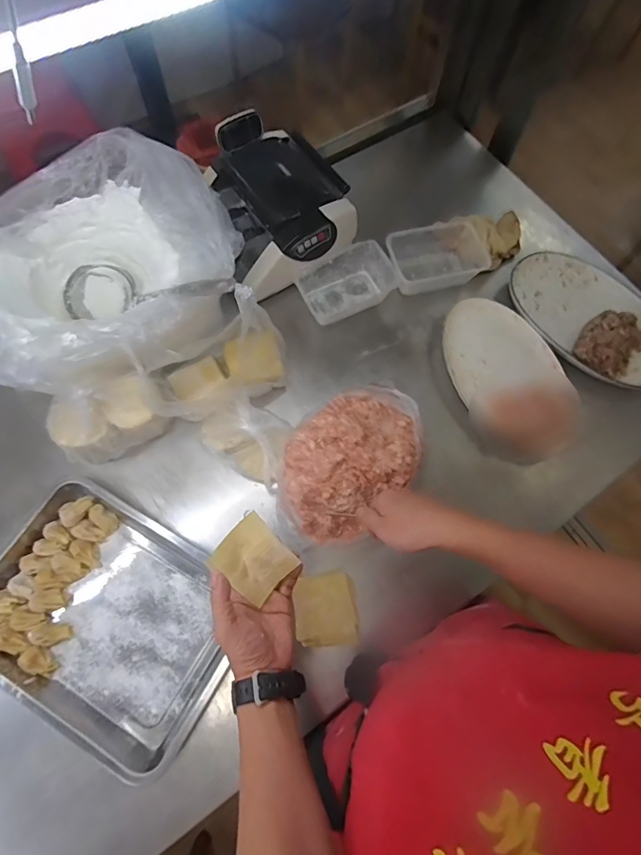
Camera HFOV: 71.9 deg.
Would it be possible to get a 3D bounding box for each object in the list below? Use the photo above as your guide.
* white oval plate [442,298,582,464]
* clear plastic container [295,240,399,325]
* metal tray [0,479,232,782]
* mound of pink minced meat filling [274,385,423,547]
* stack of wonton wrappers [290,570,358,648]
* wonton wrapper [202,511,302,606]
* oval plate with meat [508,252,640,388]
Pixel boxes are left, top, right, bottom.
[{"bbox_3d":[0.316,-0.091,0.746,0.176,0.023,0.290,-21,73,-10],"label":"white oval plate"},{"bbox_3d":[0.045,-0.255,0.788,0.168,0.059,0.097,-22,73,-10],"label":"clear plastic container"},{"bbox_3d":[-0.291,0.252,0.602,0.334,0.040,0.247,30,71,9],"label":"metal tray"},{"bbox_3d":[0.042,0.045,0.633,0.157,0.081,0.253,40,73,12],"label":"mound of pink minced meat filling"},{"bbox_3d":[0.008,0.259,0.627,0.084,0.012,0.094,-4,70,-3],"label":"stack of wonton wrappers"},{"bbox_3d":[-0.075,0.148,0.497,0.077,0.005,0.074,45,91,2],"label":"wonton wrapper"},{"bbox_3d":[0.484,-0.200,0.777,0.210,0.043,0.306,-33,75,-13],"label":"oval plate with meat"}]

